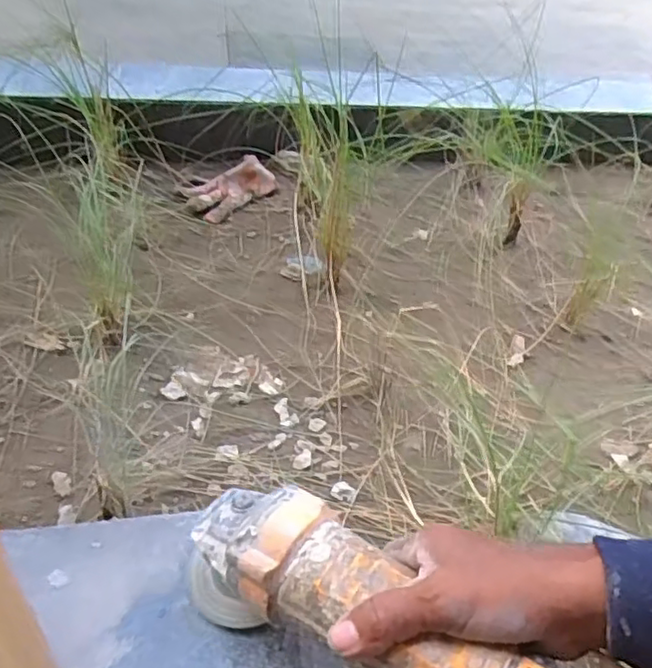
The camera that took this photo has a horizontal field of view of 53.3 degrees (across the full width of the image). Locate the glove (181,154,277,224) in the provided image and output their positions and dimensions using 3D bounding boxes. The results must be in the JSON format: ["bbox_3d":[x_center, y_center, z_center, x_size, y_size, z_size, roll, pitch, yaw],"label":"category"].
[{"bbox_3d":[-0.165,-0.247,1.077,0.093,0.042,0.152,34,49,28],"label":"glove"}]

